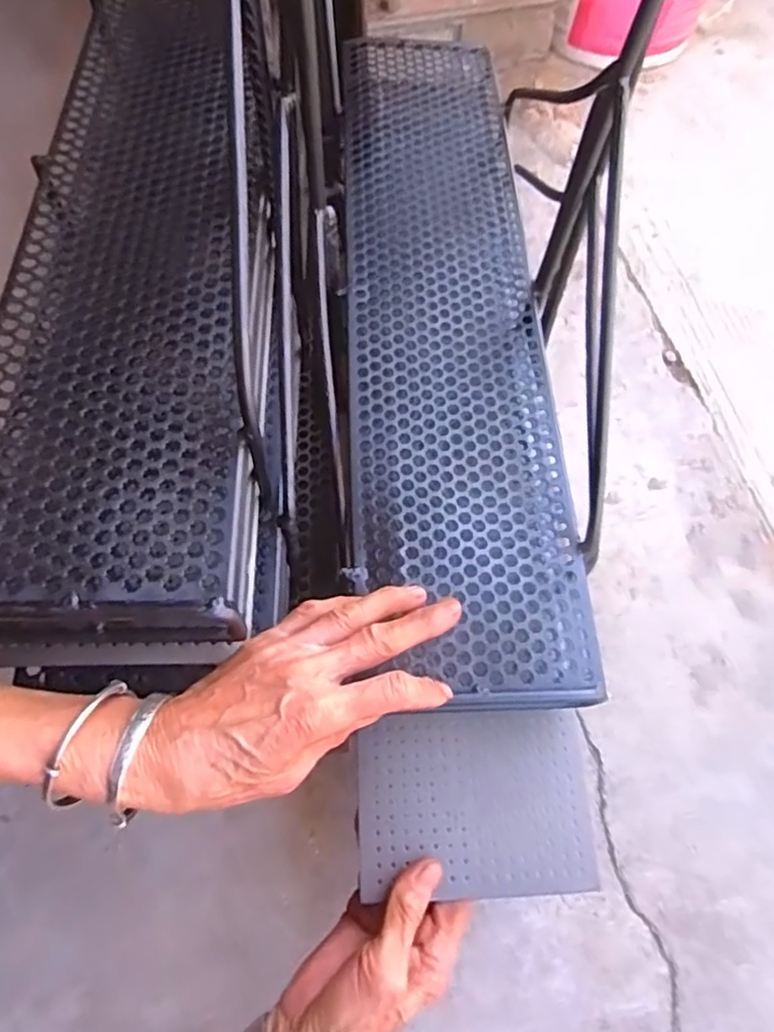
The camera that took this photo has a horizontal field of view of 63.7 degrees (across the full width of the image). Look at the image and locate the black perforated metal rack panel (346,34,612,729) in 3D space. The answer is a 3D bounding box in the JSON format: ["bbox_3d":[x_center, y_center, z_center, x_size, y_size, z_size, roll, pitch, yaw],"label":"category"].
[{"bbox_3d":[0.039,-0.161,0.482,0.150,0.027,0.606,-3,66,-4],"label":"black perforated metal rack panel"}]

